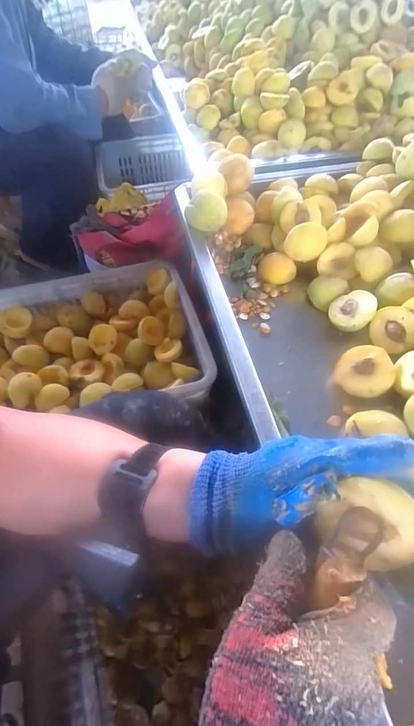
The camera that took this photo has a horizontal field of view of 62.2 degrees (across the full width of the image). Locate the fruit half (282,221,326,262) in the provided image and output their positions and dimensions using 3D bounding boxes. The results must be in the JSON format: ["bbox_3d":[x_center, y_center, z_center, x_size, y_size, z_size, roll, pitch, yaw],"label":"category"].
[{"bbox_3d":[0.149,-0.182,0.518,0.055,0.056,0.021,31,33,8],"label":"fruit half"}]

